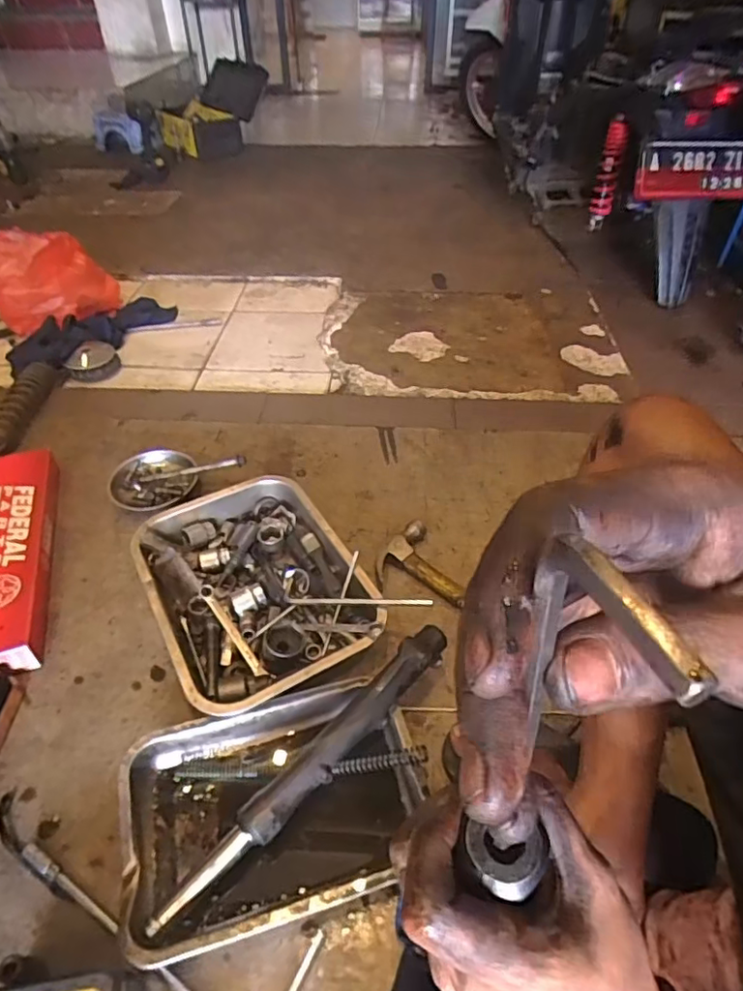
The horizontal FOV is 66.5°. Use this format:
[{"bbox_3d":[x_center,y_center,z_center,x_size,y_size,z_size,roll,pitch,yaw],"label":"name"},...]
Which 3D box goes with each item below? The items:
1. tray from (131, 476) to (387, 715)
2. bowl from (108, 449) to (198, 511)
[{"bbox_3d":[-0.158,0.125,0.794,0.272,0.065,0.355,-23,48,-21],"label":"tray"},{"bbox_3d":[-0.368,-0.019,0.976,0.130,0.043,0.140,-1,44,1],"label":"bowl"}]

